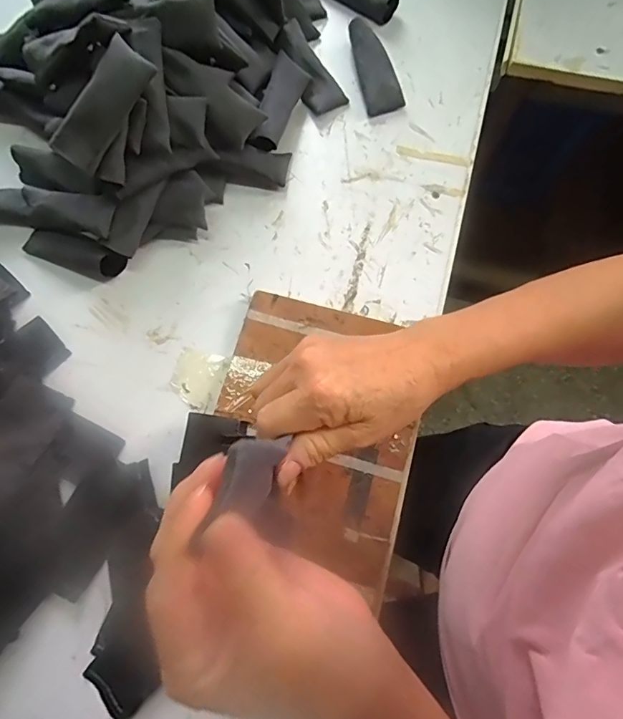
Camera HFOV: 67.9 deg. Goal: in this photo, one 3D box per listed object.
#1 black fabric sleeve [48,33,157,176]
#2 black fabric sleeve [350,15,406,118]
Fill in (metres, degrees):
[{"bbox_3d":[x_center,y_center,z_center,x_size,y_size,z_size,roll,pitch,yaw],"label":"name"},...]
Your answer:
[{"bbox_3d":[-0.171,-0.206,0.379,0.036,0.007,0.101,32,100,-32],"label":"black fabric sleeve"},{"bbox_3d":[0.067,-0.315,0.498,0.040,0.025,0.102,-17,77,-3],"label":"black fabric sleeve"}]

